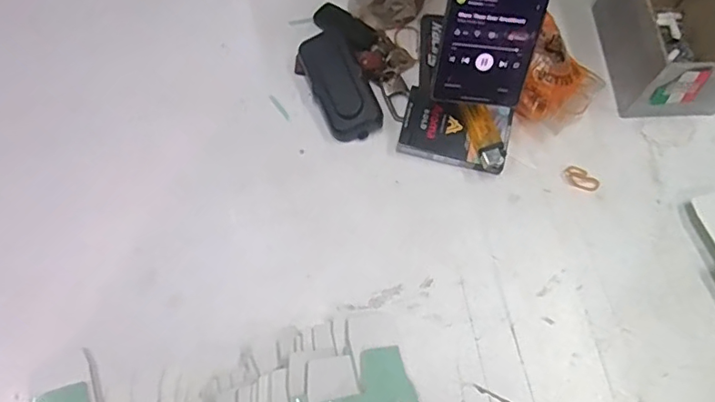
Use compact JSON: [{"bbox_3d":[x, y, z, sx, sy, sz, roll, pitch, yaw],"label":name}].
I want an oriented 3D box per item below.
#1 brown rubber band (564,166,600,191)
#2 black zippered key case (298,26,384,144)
[{"bbox_3d":[0.205,-0.021,0.494,0.019,0.004,0.031,-41,74,-16],"label":"brown rubber band"},{"bbox_3d":[-0.017,-0.108,0.508,0.046,0.034,0.106,-22,69,-10],"label":"black zippered key case"}]

